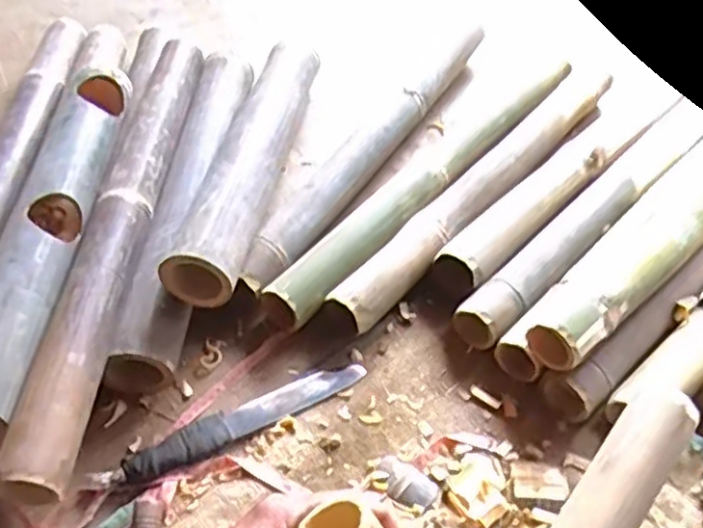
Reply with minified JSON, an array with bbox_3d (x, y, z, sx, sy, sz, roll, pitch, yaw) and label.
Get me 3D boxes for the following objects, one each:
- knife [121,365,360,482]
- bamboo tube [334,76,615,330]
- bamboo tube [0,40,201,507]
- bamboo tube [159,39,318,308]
[{"bbox_3d":[-0.101,0.152,0.700,0.253,0.018,0.039,-23,54,-22],"label":"knife"},{"bbox_3d":[0.180,-0.106,0.908,0.062,0.045,0.586,35,55,25],"label":"bamboo tube"},{"bbox_3d":[-0.249,-0.046,0.747,0.061,0.055,0.602,4,48,0],"label":"bamboo tube"},{"bbox_3d":[-0.118,-0.137,0.848,0.078,0.077,0.448,10,49,5],"label":"bamboo tube"}]

